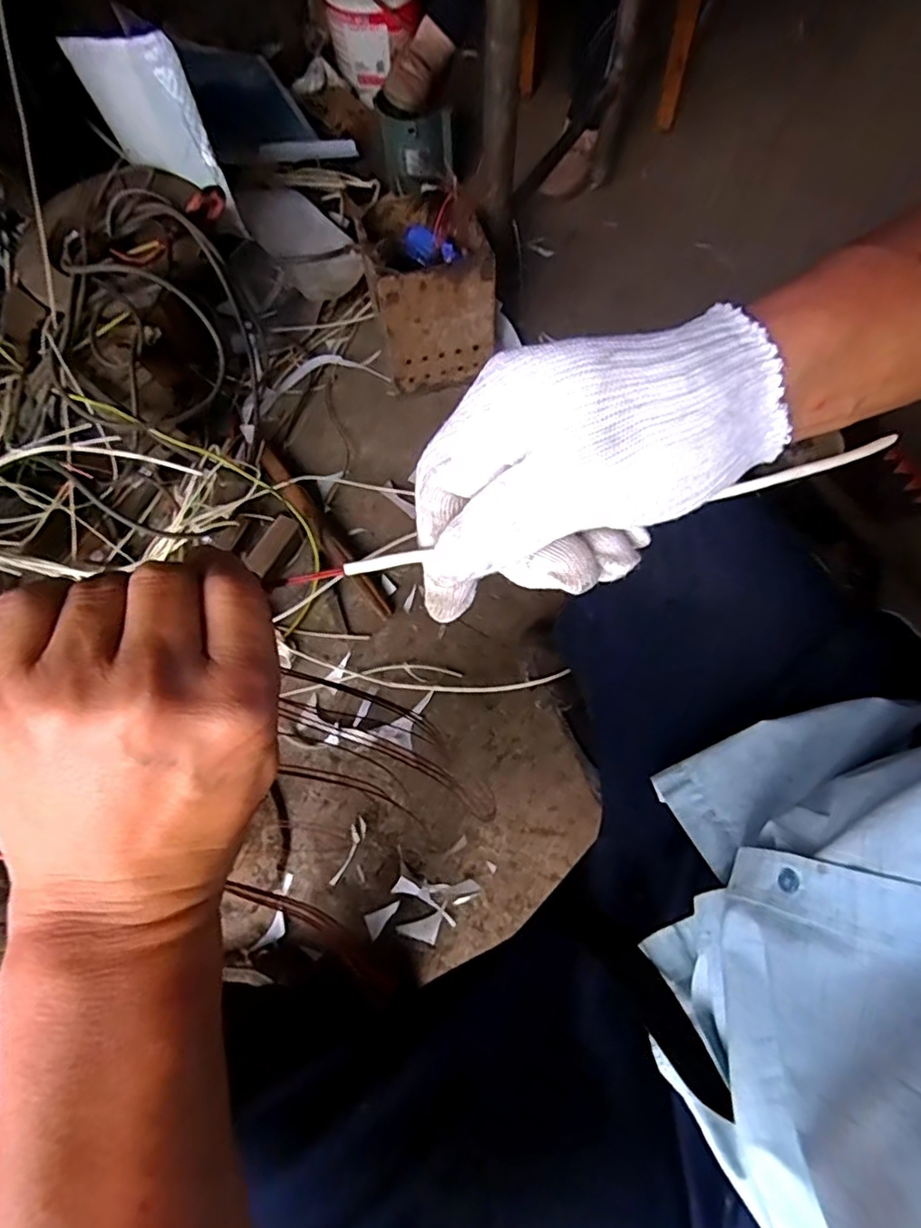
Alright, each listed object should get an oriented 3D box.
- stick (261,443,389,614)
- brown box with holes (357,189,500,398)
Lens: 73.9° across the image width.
[{"bbox_3d":[-0.239,-0.149,1.008,0.037,0.022,0.403,-34,70,-11],"label":"stick"},{"bbox_3d":[-0.055,-0.555,1.055,0.189,0.221,0.211,-16,67,-4],"label":"brown box with holes"}]

